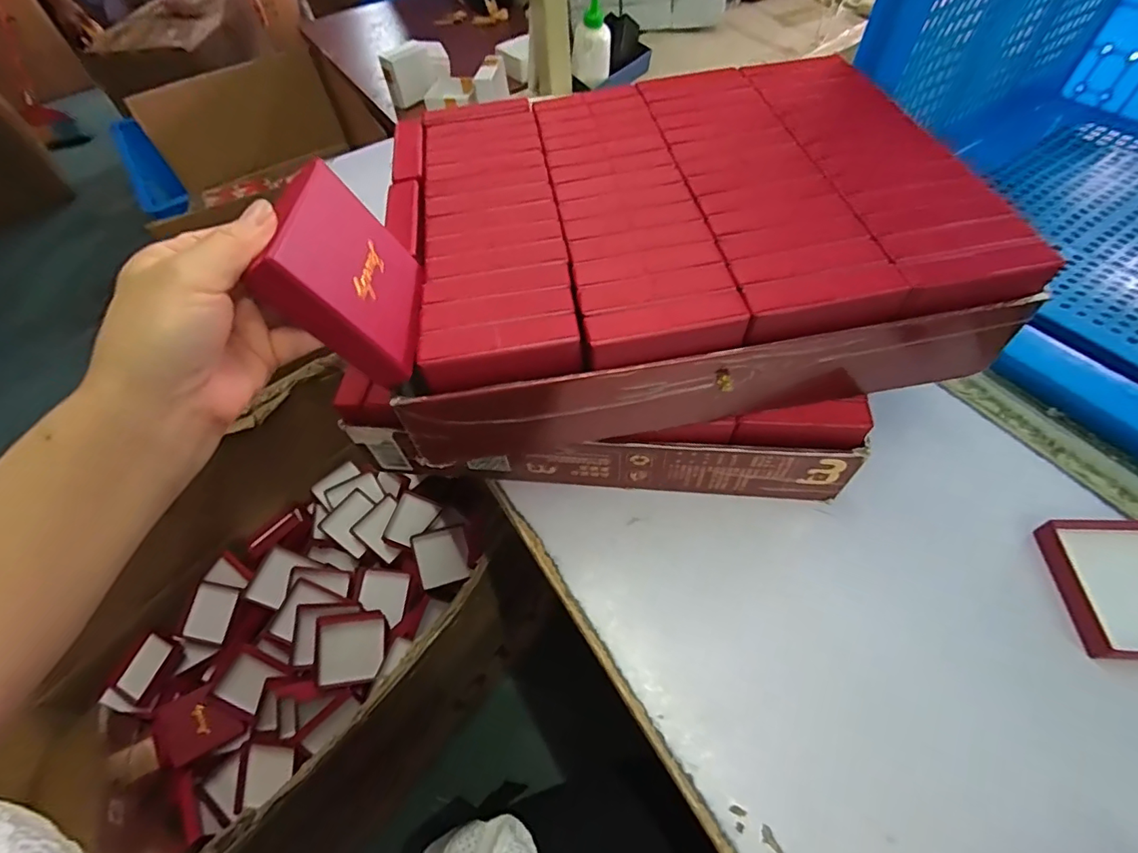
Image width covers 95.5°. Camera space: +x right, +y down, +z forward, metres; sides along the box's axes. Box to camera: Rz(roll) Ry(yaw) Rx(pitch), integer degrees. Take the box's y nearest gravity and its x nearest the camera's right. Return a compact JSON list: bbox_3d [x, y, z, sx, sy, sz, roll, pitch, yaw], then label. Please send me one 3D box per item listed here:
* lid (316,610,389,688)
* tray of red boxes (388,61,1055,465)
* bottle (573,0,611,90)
[{"bbox_3d":[-0.325,0.332,0.775,0.097,0.018,0.096,-2,71,-14],"label":"lid"},{"bbox_3d":[0.067,-0.135,0.394,0.384,0.102,0.311,-12,56,-3],"label":"tray of red boxes"},{"bbox_3d":[0.036,-0.598,0.786,0.056,0.136,0.042,10,30,11],"label":"bottle"}]

